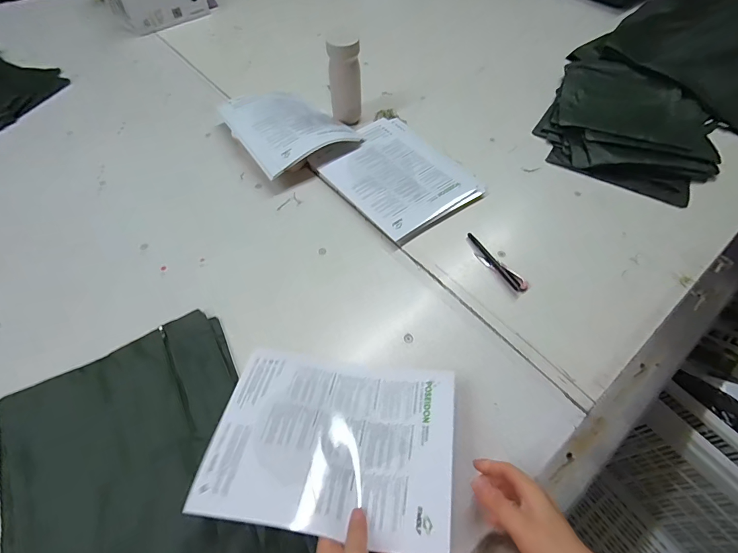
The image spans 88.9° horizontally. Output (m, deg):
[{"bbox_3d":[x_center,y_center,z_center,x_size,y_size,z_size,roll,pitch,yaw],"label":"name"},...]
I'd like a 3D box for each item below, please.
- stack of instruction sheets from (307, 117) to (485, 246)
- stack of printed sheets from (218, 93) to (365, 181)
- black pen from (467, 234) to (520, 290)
[{"bbox_3d":[0.052,-0.208,0.763,0.230,0.023,0.292,-31,62,-19],"label":"stack of instruction sheets"},{"bbox_3d":[-0.184,-0.334,0.829,0.222,0.061,0.283,-32,62,-19],"label":"stack of printed sheets"},{"bbox_3d":[0.210,-0.029,0.646,0.010,0.015,0.133,-22,59,-14],"label":"black pen"}]

